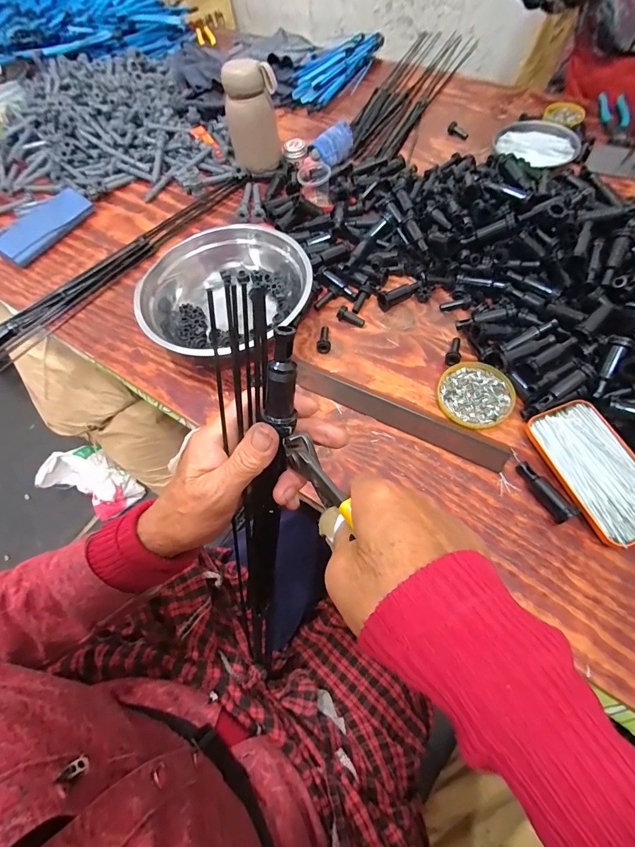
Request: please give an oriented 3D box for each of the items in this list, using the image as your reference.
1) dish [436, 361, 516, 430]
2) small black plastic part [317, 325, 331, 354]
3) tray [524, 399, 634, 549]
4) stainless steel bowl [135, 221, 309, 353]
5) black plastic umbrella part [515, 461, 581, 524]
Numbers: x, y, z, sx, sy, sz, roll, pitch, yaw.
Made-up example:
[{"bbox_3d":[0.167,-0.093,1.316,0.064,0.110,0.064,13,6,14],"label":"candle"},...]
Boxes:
[{"bbox_3d":[0.183,-0.035,0.444,0.082,0.012,0.083,-2,63,3],"label":"dish"},{"bbox_3d":[0.007,-0.111,0.497,0.018,0.016,0.040,-4,62,2],"label":"small black plastic part"},{"bbox_3d":[0.286,0.046,0.389,0.078,0.019,0.144,-18,63,-5],"label":"tray"},{"bbox_3d":[-0.129,-0.176,0.511,0.221,0.057,0.190,-39,67,-16],"label":"stainless steel bowl"},{"bbox_3d":[0.228,0.066,0.381,0.016,0.020,0.065,-26,64,-9],"label":"black plastic umbrella part"}]

